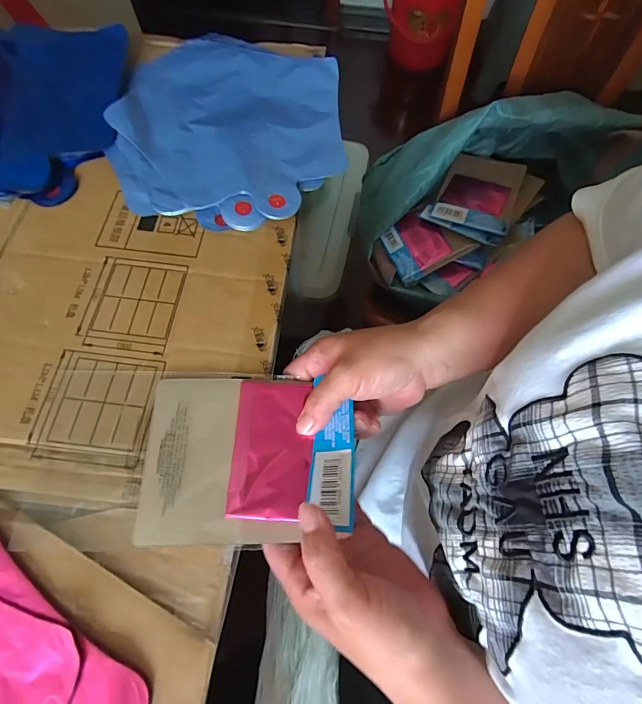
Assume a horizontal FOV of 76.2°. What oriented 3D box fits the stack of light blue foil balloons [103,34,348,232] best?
[{"bbox_3d":[-0.092,-0.234,0.413,0.220,0.011,0.263,-3,66,-1],"label":"stack of light blue foil balloons"}]

